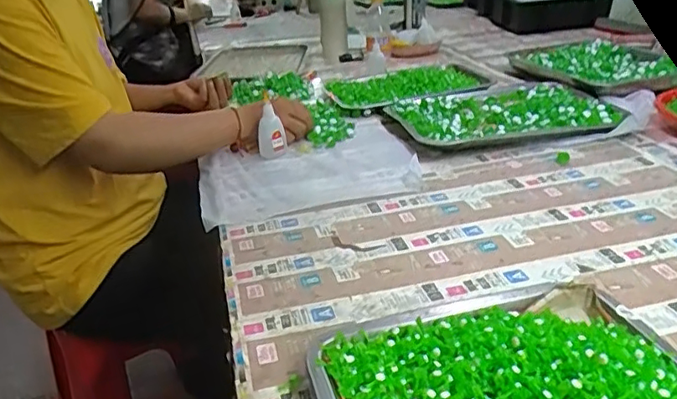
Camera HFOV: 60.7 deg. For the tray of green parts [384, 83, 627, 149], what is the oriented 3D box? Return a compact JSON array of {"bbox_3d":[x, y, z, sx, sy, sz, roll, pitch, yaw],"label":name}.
[{"bbox_3d":[0.260,-0.146,0.971,0.322,0.028,0.267,-6,26,-2],"label":"tray of green parts"}]

